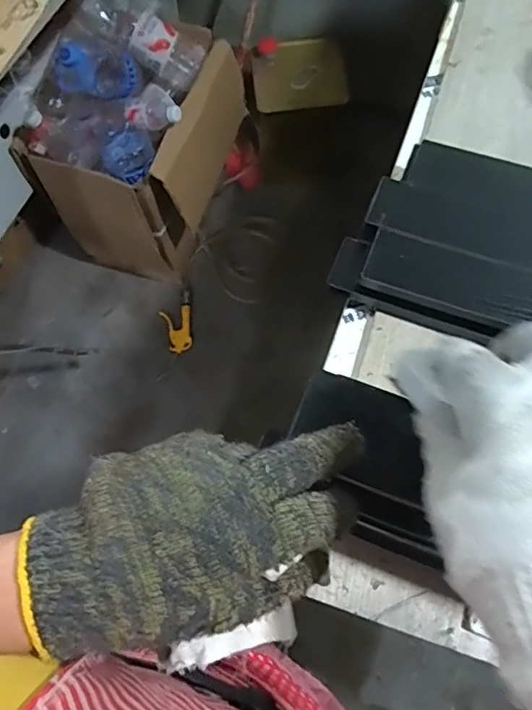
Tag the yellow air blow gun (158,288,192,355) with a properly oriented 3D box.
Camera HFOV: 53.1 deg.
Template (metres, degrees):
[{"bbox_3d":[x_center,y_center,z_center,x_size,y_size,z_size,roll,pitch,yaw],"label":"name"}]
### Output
[{"bbox_3d":[-0.253,-0.102,1.483,0.087,0.019,0.205,-5,68,0],"label":"yellow air blow gun"}]

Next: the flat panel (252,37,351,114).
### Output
[{"bbox_3d":[0.092,-0.756,1.445,0.251,0.160,0.024,-2,29,13],"label":"flat panel"}]

